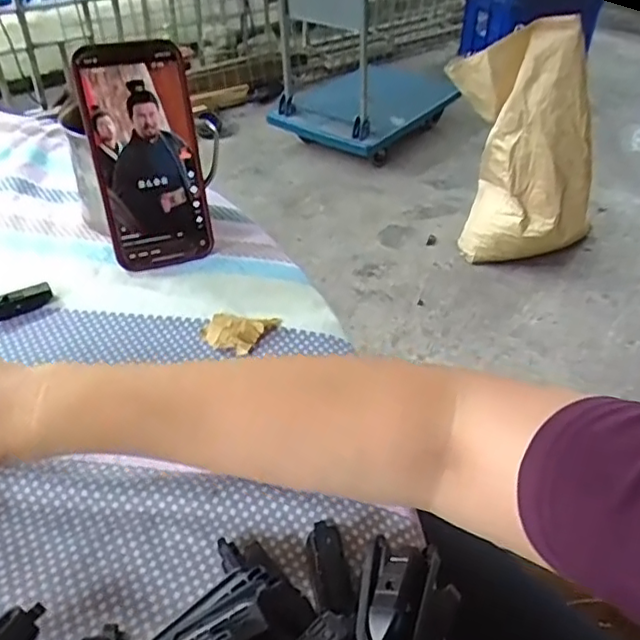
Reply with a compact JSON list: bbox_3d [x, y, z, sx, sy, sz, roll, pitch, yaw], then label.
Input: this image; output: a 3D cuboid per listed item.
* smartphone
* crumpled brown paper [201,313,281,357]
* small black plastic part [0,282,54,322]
[{"bbox_3d":[-0.126,-0.118,0.458,0.075,0.155,0.009,-12,18,-17],"label":"smartphone"},{"bbox_3d":[-0.054,0.007,0.417,0.048,0.012,0.029,6,42,3],"label":"crumpled brown paper"},{"bbox_3d":[-0.208,-0.012,0.433,0.044,0.014,0.016,-20,46,-24],"label":"small black plastic part"}]

